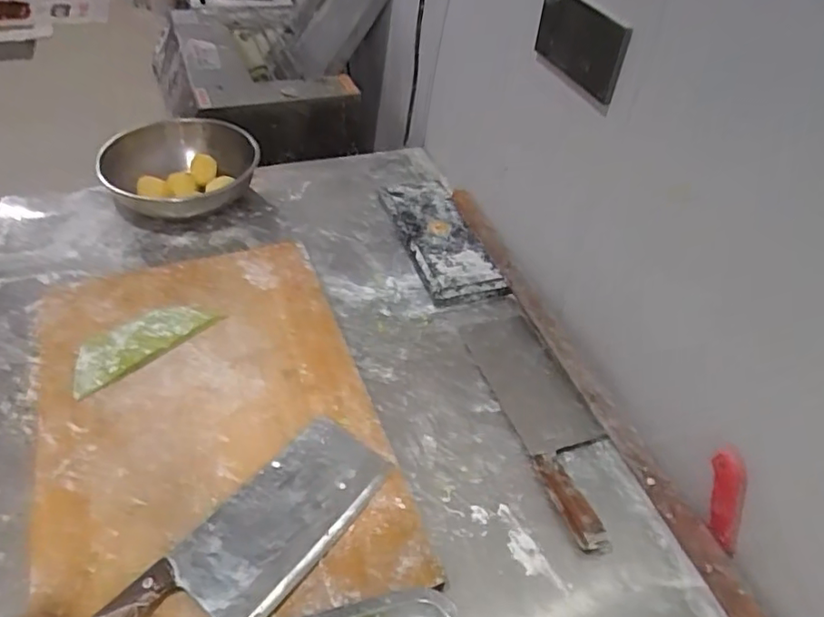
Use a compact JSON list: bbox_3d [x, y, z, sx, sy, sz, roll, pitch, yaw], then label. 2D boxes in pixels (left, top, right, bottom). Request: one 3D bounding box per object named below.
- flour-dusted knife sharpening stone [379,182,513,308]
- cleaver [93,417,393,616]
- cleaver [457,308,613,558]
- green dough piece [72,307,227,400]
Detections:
[{"bbox_3d":[0.042,-0.123,0.980,0.118,0.034,0.292,-9,46,-17],"label":"flour-dusted knife sharpening stone"},{"bbox_3d":[-0.160,0.234,0.566,0.110,0.025,0.332,29,48,21],"label":"cleaver"},{"bbox_3d":[0.171,0.124,0.743,0.105,0.027,0.351,-9,46,-17],"label":"cleaver"},{"bbox_3d":[-0.351,0.041,0.757,0.085,0.020,0.188,36,50,26],"label":"green dough piece"}]

